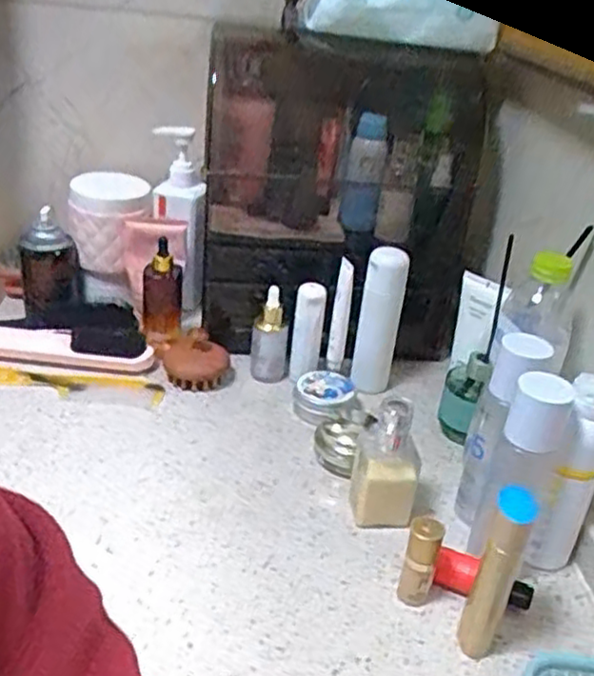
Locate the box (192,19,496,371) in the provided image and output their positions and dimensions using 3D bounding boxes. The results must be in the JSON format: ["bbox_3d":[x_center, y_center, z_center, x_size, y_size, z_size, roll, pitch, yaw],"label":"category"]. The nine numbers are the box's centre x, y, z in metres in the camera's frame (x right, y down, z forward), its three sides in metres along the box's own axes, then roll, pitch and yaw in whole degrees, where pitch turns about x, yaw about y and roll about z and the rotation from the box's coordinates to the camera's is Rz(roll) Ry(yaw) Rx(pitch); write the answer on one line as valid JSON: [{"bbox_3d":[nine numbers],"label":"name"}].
[{"bbox_3d":[0.049,-0.155,0.862,0.313,0.347,0.240,2,29,-9],"label":"box"}]

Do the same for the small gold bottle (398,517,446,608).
[{"bbox_3d":[0.094,0.172,0.554,0.024,0.077,0.019,18,30,19],"label":"small gold bottle"}]

